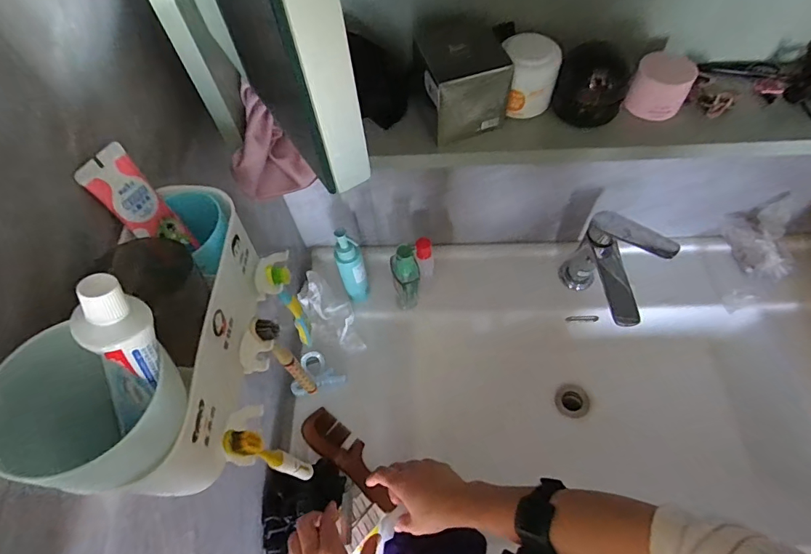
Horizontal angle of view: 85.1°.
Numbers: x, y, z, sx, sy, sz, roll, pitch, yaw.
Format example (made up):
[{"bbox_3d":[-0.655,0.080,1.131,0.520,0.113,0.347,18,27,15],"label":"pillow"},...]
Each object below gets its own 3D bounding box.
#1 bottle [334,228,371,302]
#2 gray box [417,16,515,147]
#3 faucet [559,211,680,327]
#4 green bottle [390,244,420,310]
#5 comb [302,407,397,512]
[{"bbox_3d":[-0.078,-0.011,0.657,0.037,0.161,0.034,-1,60,3],"label":"bottle"},{"bbox_3d":[0.054,-0.184,0.407,0.074,0.071,0.084,-15,61,-5],"label":"gray box"},{"bbox_3d":[0.301,-0.006,0.646,0.079,0.170,0.137,-35,64,-15],"label":"faucet"},{"bbox_3d":[0.001,0.005,0.652,0.037,0.148,0.029,-11,60,-3],"label":"green bottle"},{"bbox_3d":[-0.076,0.247,0.597,0.050,0.015,0.166,-41,61,-18],"label":"comb"}]

